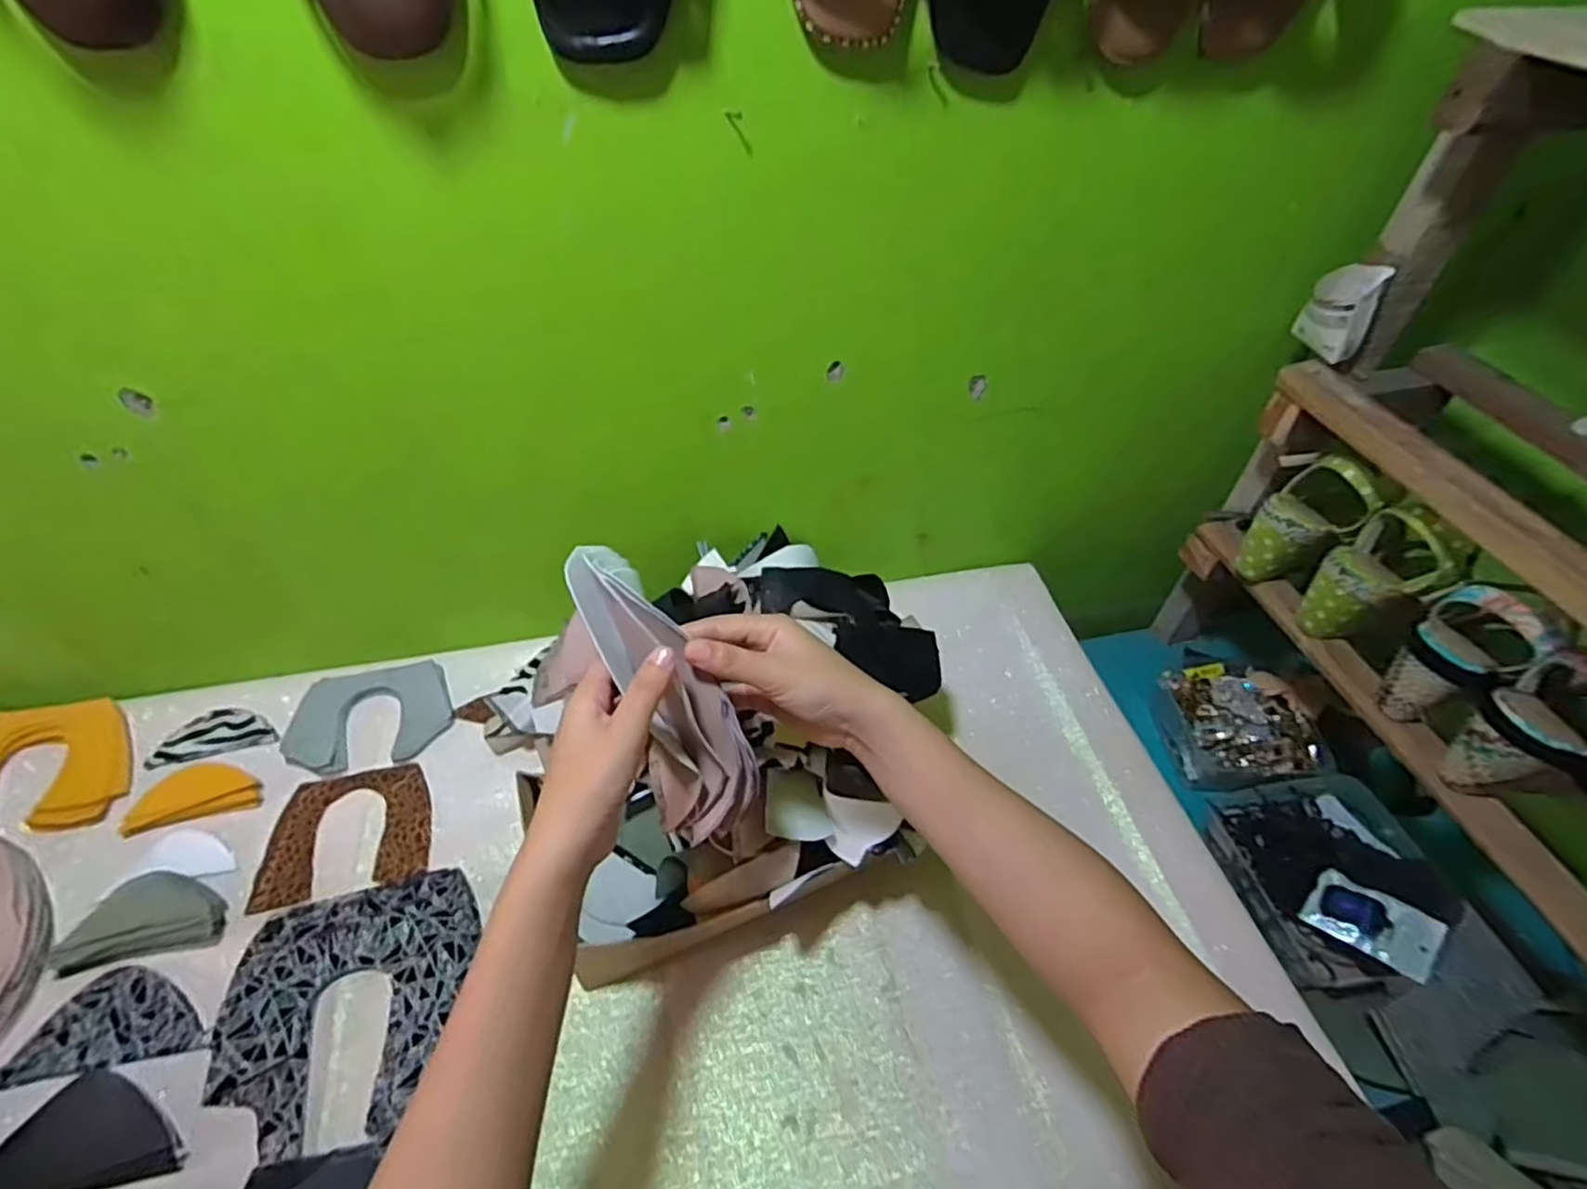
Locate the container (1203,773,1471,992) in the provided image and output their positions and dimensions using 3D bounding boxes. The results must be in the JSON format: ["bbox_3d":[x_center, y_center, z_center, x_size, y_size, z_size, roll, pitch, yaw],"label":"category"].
[{"bbox_3d":[0.560,0.285,0.739,0.191,0.055,0.207,-7,48,-9],"label":"container"}]

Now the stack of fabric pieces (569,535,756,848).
[{"bbox_3d":[-0.074,0.061,0.413,0.050,0.200,0.051,-36,31,-31],"label":"stack of fabric pieces"}]

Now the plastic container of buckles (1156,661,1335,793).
[{"bbox_3d":[0.540,0.160,0.870,0.149,0.064,0.156,2,47,-2],"label":"plastic container of buckles"}]

